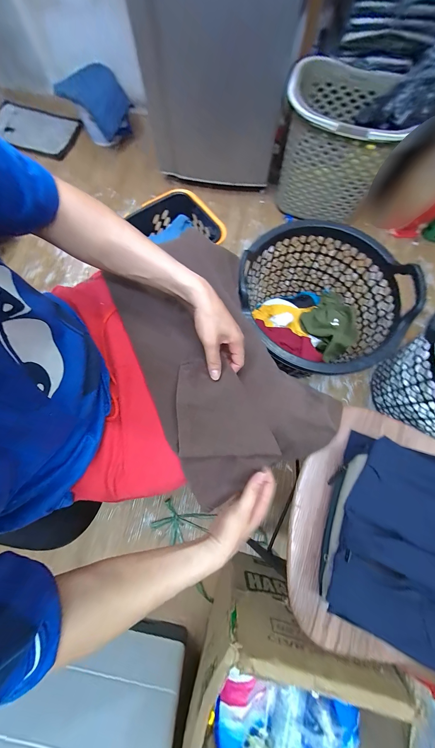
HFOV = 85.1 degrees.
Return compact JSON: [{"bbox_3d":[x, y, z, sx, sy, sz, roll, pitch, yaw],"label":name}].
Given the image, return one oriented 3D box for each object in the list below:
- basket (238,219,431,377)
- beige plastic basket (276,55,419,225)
[{"bbox_3d":[0.283,-0.188,0.743,0.421,0.319,0.430,0,74,0],"label":"basket"},{"bbox_3d":[0.423,-0.898,0.945,0.347,0.339,0.364,1,74,0],"label":"beige plastic basket"}]

